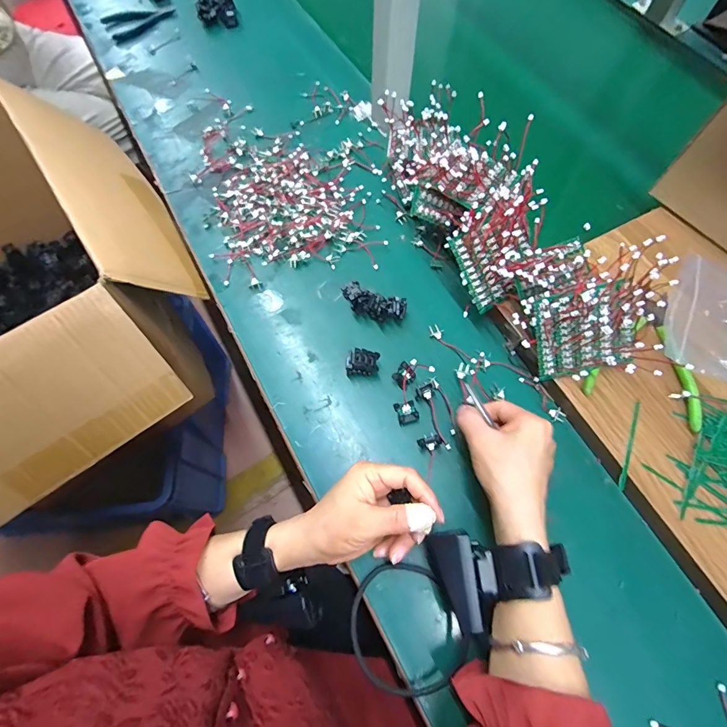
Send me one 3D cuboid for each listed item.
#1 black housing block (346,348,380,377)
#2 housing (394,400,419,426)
[{"bbox_3d":[-0.001,0.001,0.422,0.033,0.025,0.024,5,67,2],"label":"black housing block"},{"bbox_3d":[0.044,0.050,0.408,0.021,0.014,0.023,-12,67,-5],"label":"housing"}]

